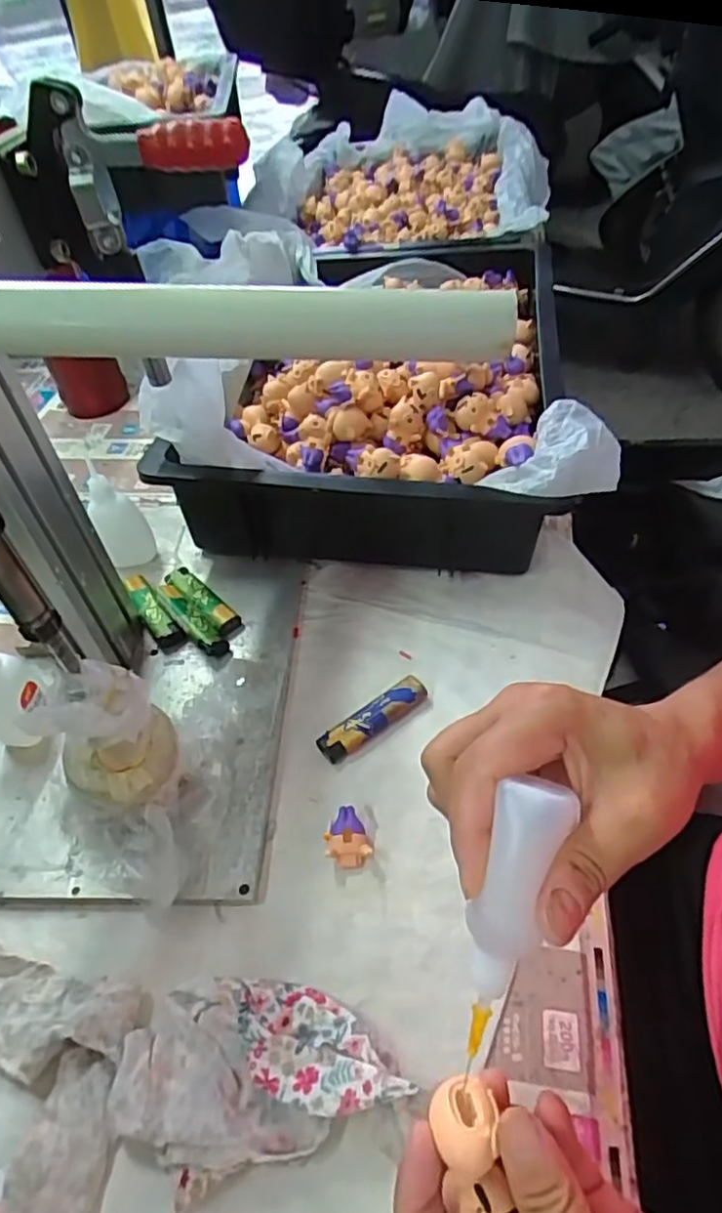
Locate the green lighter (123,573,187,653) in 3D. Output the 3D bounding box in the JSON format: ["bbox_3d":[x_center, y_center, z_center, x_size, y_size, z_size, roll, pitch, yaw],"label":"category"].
[{"bbox_3d":[-0.161,0.005,0.508,0.019,0.018,0.081,-30,49,-22],"label":"green lighter"}]

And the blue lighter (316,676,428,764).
[{"bbox_3d":[0.008,0.073,0.433,0.080,0.009,0.021,-31,50,-23],"label":"blue lighter"}]

